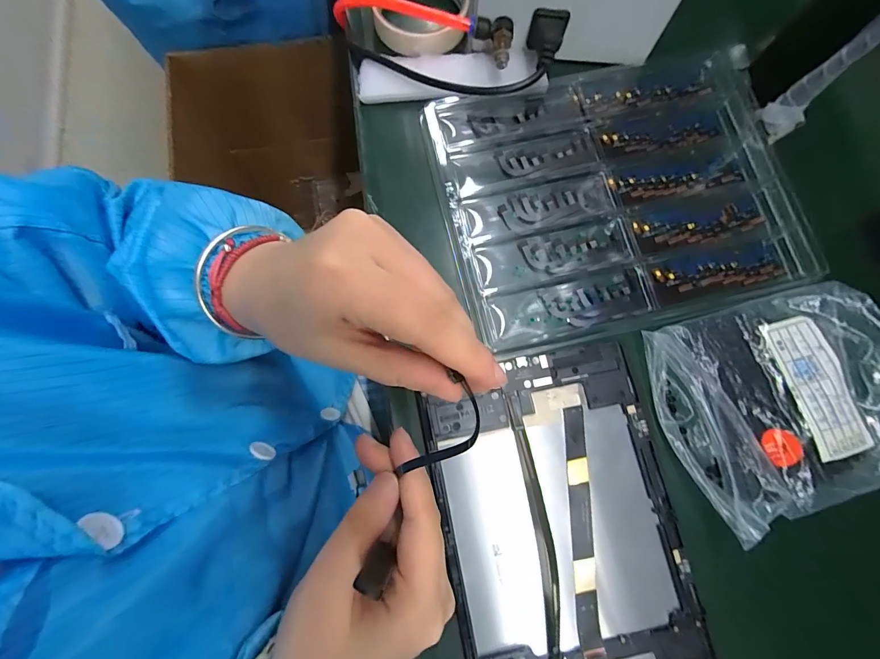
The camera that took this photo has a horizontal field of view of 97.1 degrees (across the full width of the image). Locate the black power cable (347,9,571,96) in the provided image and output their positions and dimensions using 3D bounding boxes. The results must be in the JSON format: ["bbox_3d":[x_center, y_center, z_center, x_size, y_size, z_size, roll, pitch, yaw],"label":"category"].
[{"bbox_3d":[0.010,-0.227,0.322,0.186,0.039,0.065,3,76,-1],"label":"black power cable"}]

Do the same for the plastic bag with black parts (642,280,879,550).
[{"bbox_3d":[0.243,0.048,0.267,0.166,0.026,0.142,-15,77,-5],"label":"plastic bag with black parts"}]

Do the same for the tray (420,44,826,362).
[{"bbox_3d":[0.146,-0.113,0.317,0.284,0.016,0.221,-13,76,-5],"label":"tray"}]

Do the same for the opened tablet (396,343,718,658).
[{"bbox_3d":[0.080,0.136,0.249,0.148,0.008,0.233,-12,76,-4],"label":"opened tablet"}]

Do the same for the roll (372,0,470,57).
[{"bbox_3d":[-0.017,-0.281,0.342,0.081,0.023,0.089,0,76,-1],"label":"roll"}]

